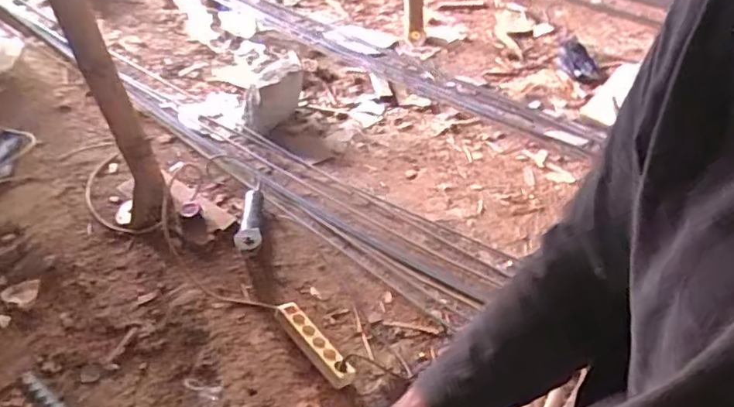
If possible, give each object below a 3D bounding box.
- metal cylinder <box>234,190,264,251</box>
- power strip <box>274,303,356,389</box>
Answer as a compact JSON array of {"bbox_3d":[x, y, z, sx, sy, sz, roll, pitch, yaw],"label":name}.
[{"bbox_3d":[-0.345,0.048,1.755,0.077,0.070,0.209,-4,45,-3],"label":"metal cylinder"},{"bbox_3d":[-0.135,0.346,1.502,0.071,0.046,0.278,-32,57,-22],"label":"power strip"}]

